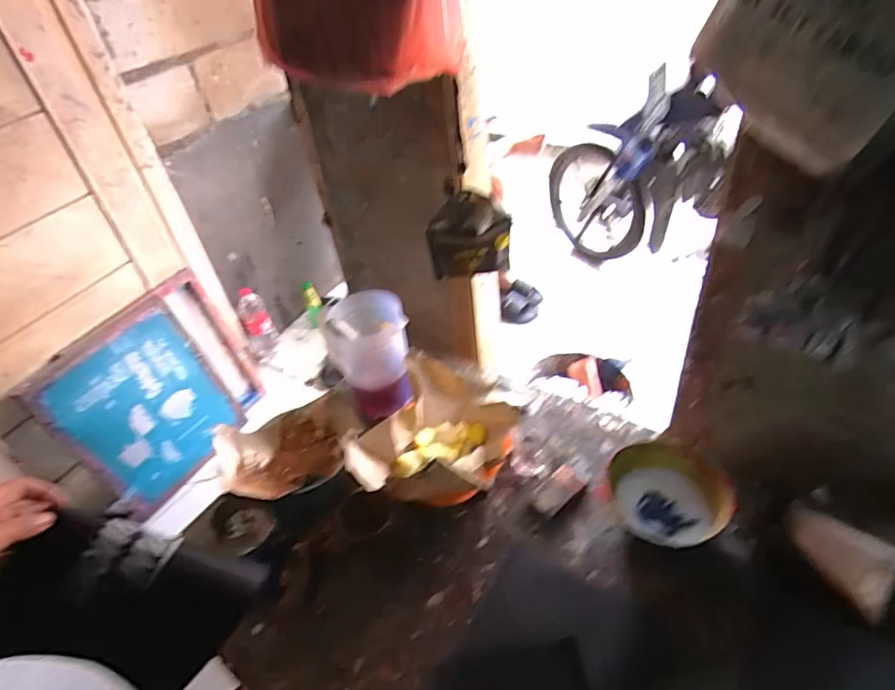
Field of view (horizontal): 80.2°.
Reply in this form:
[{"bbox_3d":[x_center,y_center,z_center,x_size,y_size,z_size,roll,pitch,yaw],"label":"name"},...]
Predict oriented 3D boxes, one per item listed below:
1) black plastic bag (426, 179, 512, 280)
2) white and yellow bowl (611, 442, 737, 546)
[{"bbox_3d":[0.036,-0.177,0.873,0.132,0.147,0.052,3,41,11],"label":"black plastic bag"},{"bbox_3d":[0.329,0.231,0.787,0.158,0.069,0.160,-2,40,5],"label":"white and yellow bowl"}]

